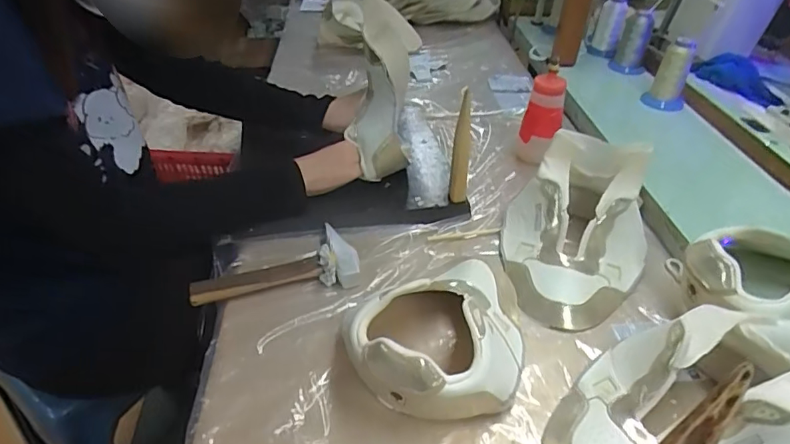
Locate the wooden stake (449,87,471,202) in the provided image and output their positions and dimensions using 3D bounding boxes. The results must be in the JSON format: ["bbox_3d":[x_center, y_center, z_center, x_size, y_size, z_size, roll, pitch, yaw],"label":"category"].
[{"bbox_3d":[0.083,-0.085,0.657,0.022,0.168,0.019,3,38,3],"label":"wooden stake"}]

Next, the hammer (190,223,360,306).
[{"bbox_3d":[-0.134,0.048,0.602,0.179,0.027,0.083,-6,39,-8],"label":"hammer"}]

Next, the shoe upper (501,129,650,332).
[{"bbox_3d":[0.208,0.003,0.600,0.158,0.109,0.209,14,40,16],"label":"shoe upper"}]

